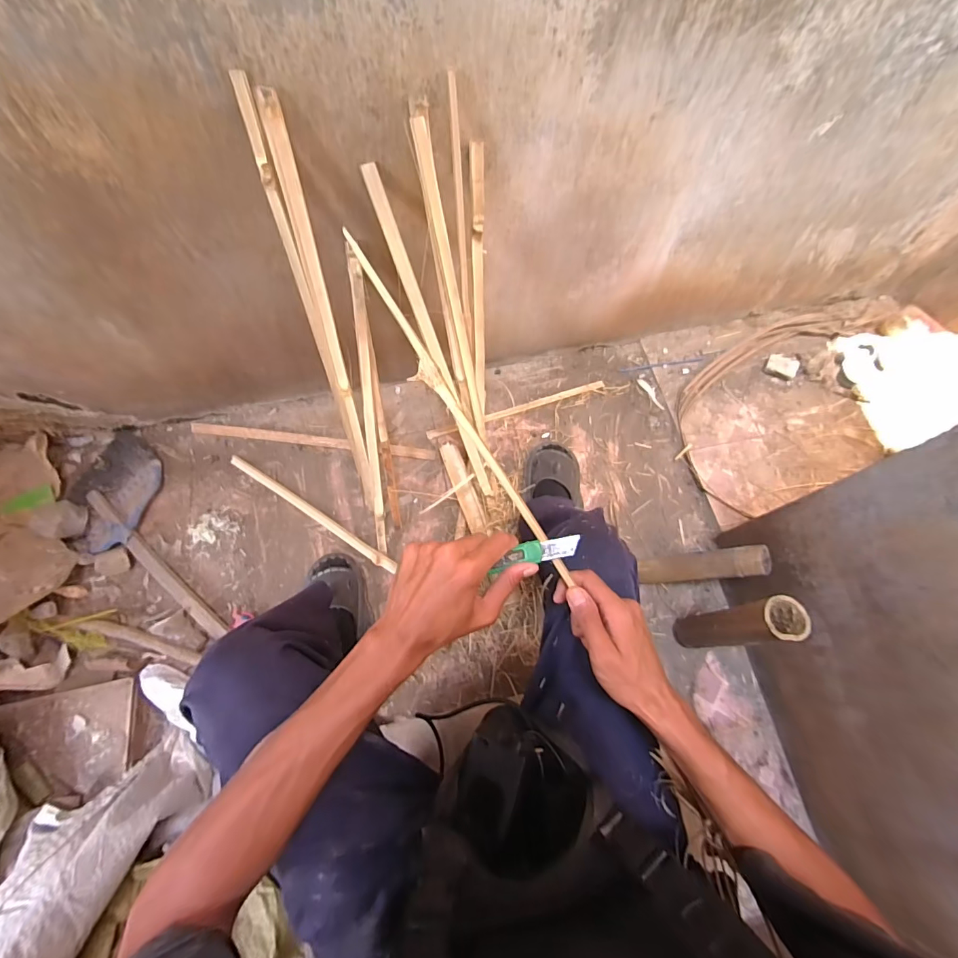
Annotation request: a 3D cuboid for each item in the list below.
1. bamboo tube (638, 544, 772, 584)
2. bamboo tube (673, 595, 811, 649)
[{"bbox_3d":[0.438,0.177,0.880,0.055,0.243,0.054,20,62,-39],"label":"bamboo tube"},{"bbox_3d":[0.440,0.262,0.785,0.060,0.318,0.067,-10,69,-6],"label":"bamboo tube"}]

